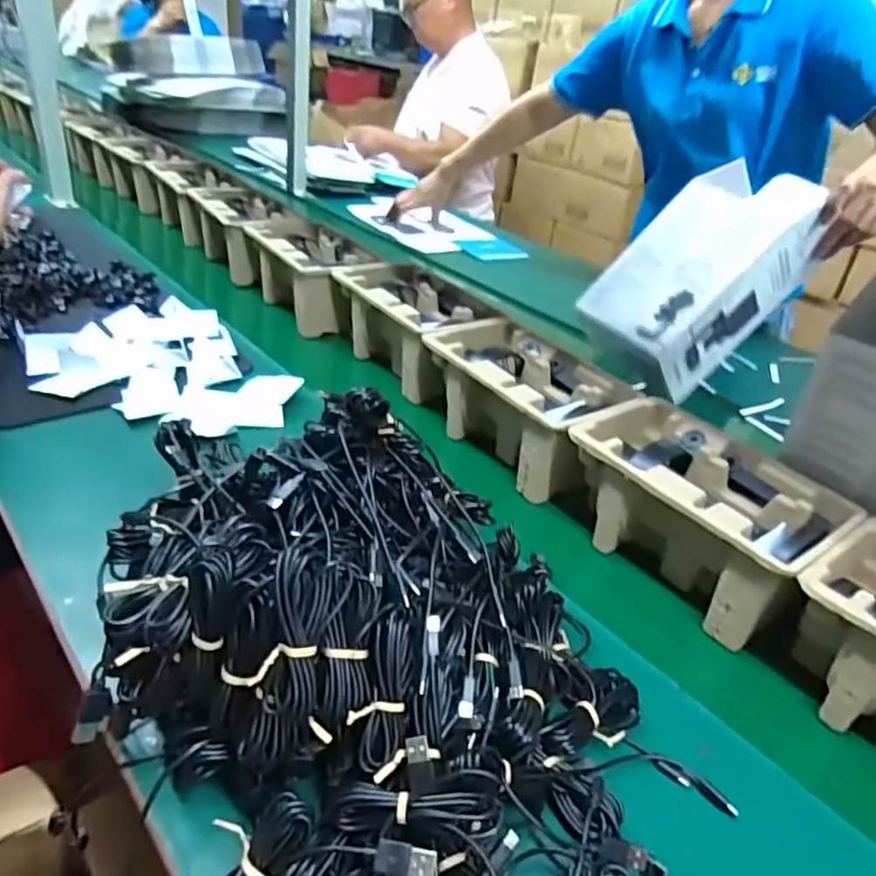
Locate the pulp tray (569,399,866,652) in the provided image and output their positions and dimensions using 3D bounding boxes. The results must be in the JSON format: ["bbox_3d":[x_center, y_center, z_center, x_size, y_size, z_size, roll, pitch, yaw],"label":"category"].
[{"bbox_3d":[0.234,0.069,0.616,0.143,0.102,0.227,-18,39,-36],"label":"pulp tray"}]

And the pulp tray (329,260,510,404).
[{"bbox_3d":[-0.035,-0.152,0.901,0.141,0.093,0.247,-14,37,-32],"label":"pulp tray"}]

